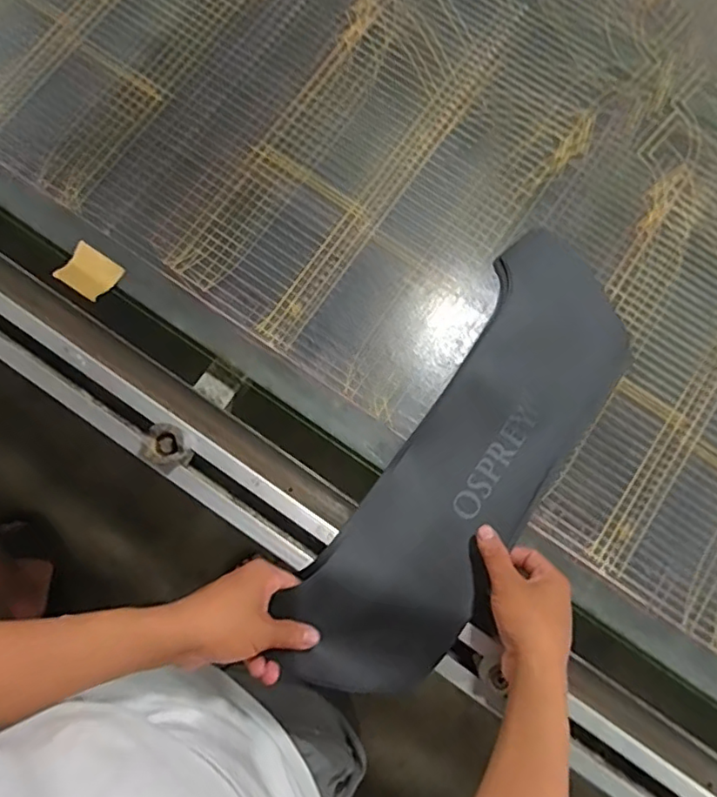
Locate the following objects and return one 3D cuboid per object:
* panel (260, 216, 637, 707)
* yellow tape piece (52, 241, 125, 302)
[{"bbox_3d":[0.118,0.058,0.556,0.164,0.042,0.485,34,77,5],"label":"panel"},{"bbox_3d":[-0.282,-0.131,0.606,0.059,0.004,0.047,34,80,5],"label":"yellow tape piece"}]

